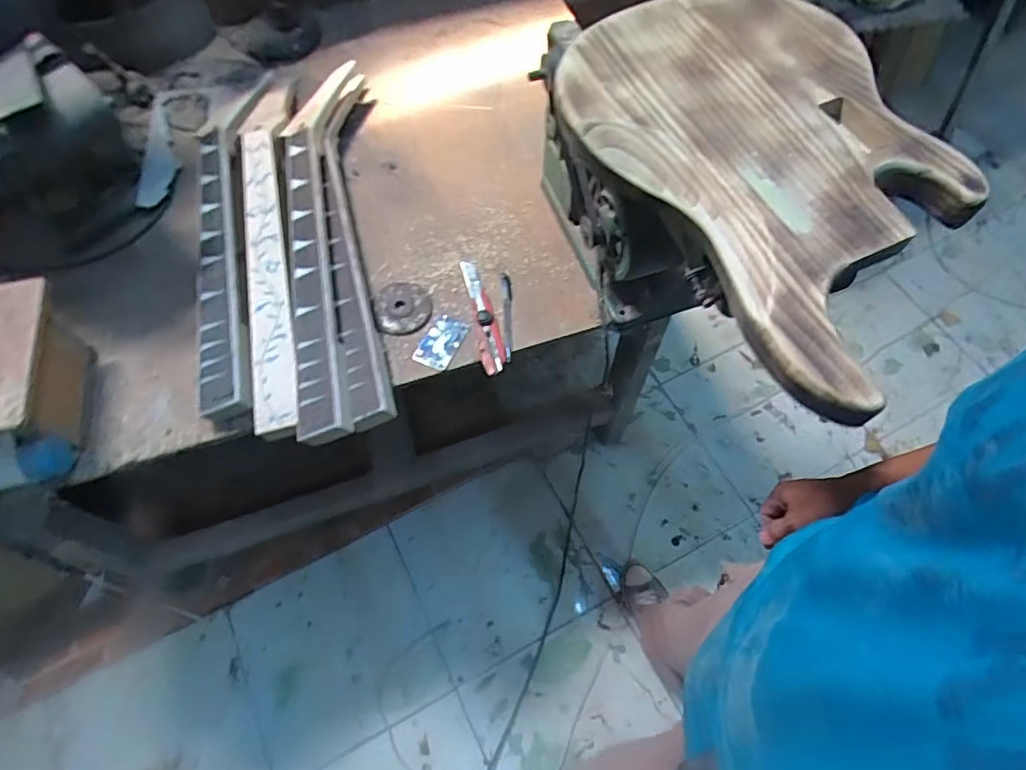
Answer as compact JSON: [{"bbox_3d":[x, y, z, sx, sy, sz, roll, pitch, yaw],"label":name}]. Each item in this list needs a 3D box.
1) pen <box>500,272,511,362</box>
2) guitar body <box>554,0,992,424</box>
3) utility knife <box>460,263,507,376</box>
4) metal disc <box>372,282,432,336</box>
[{"bbox_3d":[-0.008,-0.101,0.807,0.015,0.006,0.147,-3,63,-1],"label":"pen"},{"bbox_3d":[0.250,-0.219,0.527,0.316,0.042,0.457,-27,66,-13],"label":"guitar body"},{"bbox_3d":[-0.044,-0.103,0.805,0.032,0.014,0.184,-12,64,-6],"label":"utility knife"},{"bbox_3d":[-0.160,-0.113,0.823,0.081,0.010,0.086,0,63,0],"label":"metal disc"}]

